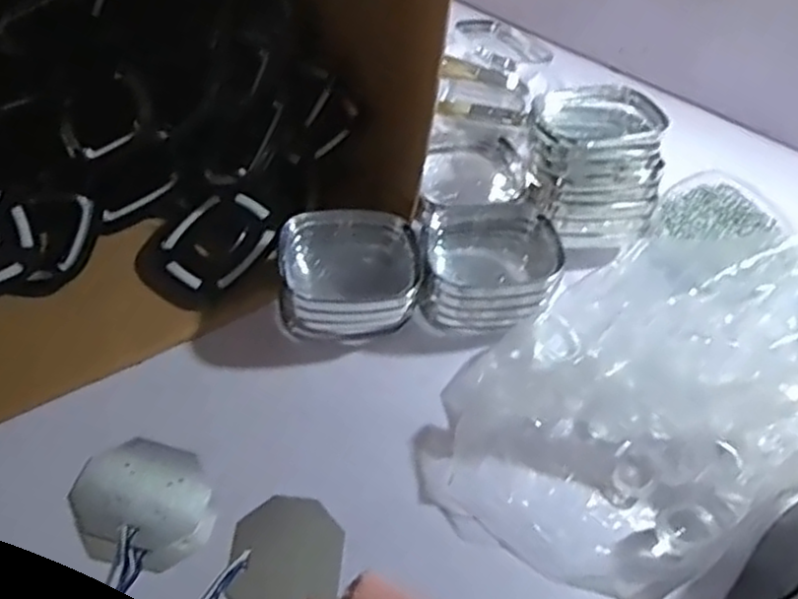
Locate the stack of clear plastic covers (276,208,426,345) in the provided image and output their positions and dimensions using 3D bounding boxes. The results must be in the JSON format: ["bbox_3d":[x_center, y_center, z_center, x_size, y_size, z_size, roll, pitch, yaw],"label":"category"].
[{"bbox_3d":[-0.044,-0.015,0.642,0.121,0.075,0.099,-2,54,-6],"label":"stack of clear plastic covers"}]

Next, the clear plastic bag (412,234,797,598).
[{"bbox_3d":[0.217,0.073,0.593,0.385,0.109,0.232,-26,59,-21],"label":"clear plastic bag"}]

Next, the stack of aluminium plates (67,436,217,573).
[{"bbox_3d":[-0.194,0.154,0.554,0.092,0.010,0.103,-22,58,-20],"label":"stack of aluminium plates"}]

